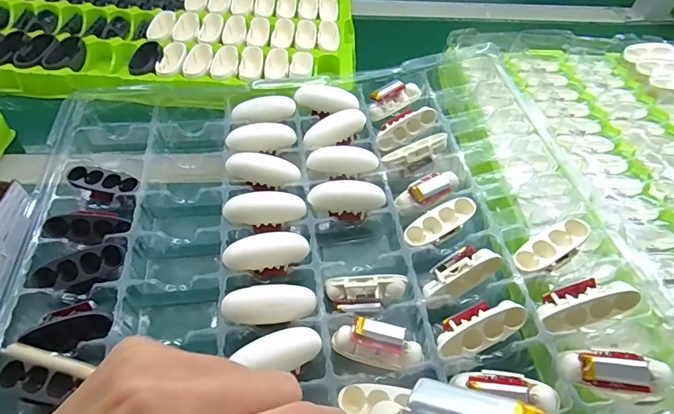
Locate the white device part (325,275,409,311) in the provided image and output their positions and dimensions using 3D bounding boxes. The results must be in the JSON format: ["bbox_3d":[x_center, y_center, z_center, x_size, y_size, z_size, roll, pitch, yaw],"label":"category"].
[{"bbox_3d":[0.021,0.065,0.317,0.061,0.014,0.026,-9,49,13],"label":"white device part"}]

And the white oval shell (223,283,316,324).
[{"bbox_3d":[-0.048,0.067,0.301,0.064,0.012,0.026,-3,51,-7],"label":"white oval shell"}]

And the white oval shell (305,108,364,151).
[{"bbox_3d":[-0.003,-0.078,0.418,0.064,0.022,0.019,-26,55,-4],"label":"white oval shell"}]

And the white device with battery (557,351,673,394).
[{"bbox_3d":[0.169,0.099,0.255,0.061,0.015,0.021,1,49,13],"label":"white device with battery"}]

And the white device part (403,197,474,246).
[{"bbox_3d":[0.086,0.014,0.347,0.063,0.012,0.026,-30,57,-9],"label":"white device part"}]

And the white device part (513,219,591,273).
[{"bbox_3d":[0.161,0.031,0.313,0.063,0.013,0.025,-30,57,-11],"label":"white device part"}]

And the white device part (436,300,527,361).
[{"bbox_3d":[0.098,0.083,0.291,0.064,0.016,0.029,-23,54,-4],"label":"white device part"}]

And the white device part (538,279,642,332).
[{"bbox_3d":[0.170,0.066,0.287,0.061,0.021,0.020,-19,12,11],"label":"white device part"}]

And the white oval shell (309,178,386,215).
[{"bbox_3d":[0.009,-0.011,0.362,0.064,0.019,0.020,3,50,-2],"label":"white oval shell"}]

